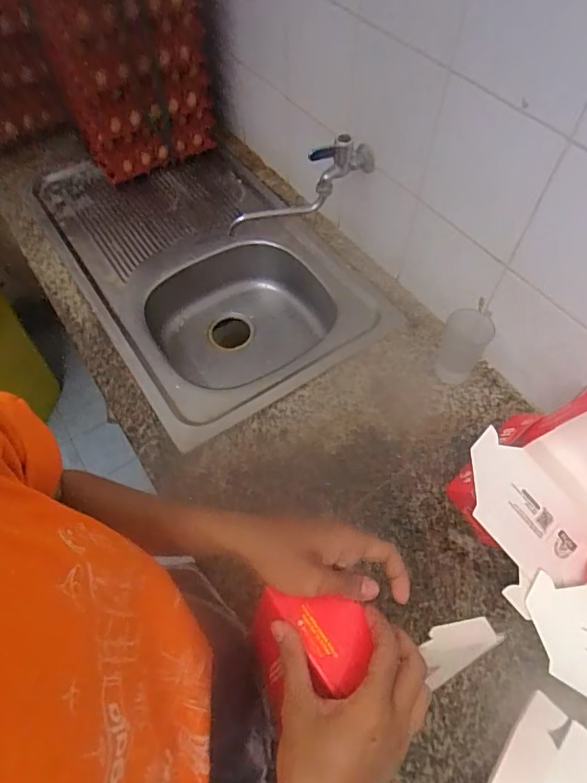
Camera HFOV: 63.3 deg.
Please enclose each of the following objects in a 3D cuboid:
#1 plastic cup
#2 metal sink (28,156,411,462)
[{"bbox_3d":[0.289,-0.072,0.828,0.070,0.151,0.068,18,60,12],"label":"plastic cup"},{"bbox_3d":[-0.225,-0.282,1.150,0.519,0.166,0.884,-31,63,-17],"label":"metal sink"}]

